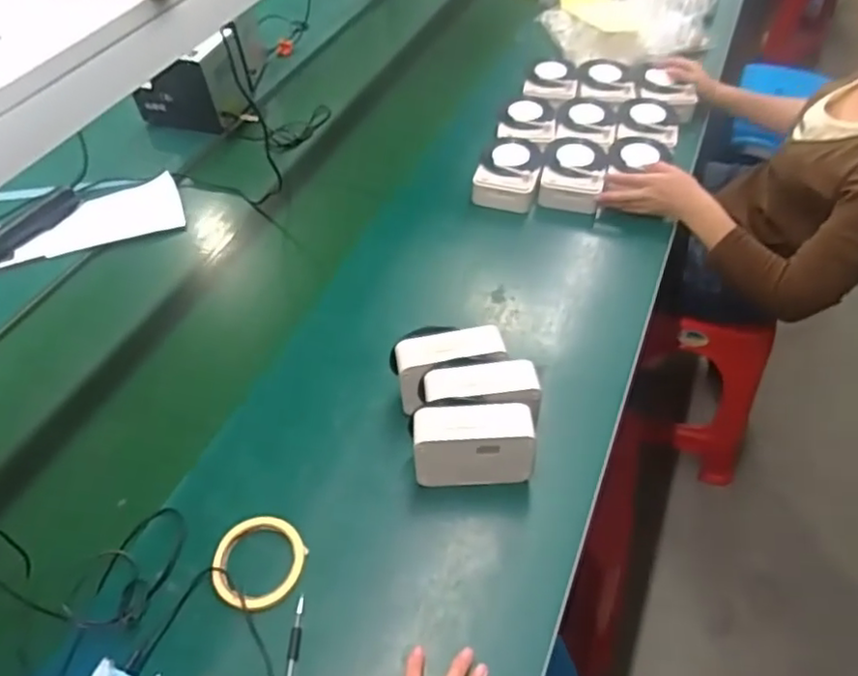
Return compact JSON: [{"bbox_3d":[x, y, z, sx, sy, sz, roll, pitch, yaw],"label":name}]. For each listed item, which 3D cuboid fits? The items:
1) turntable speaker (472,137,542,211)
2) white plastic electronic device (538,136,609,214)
[{"bbox_3d":[0.134,-0.277,1.039,0.100,0.051,0.145,11,51,13],"label":"turntable speaker"},{"bbox_3d":[0.236,-0.272,1.029,0.100,0.054,0.131,10,51,12],"label":"white plastic electronic device"}]

